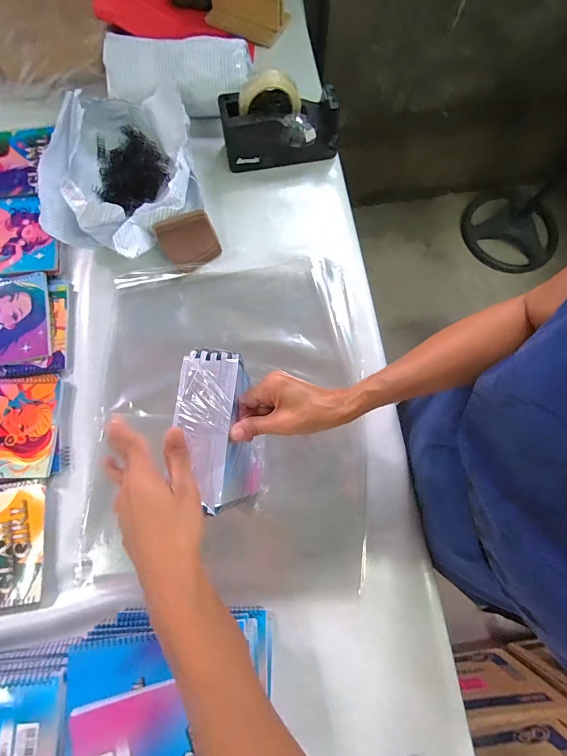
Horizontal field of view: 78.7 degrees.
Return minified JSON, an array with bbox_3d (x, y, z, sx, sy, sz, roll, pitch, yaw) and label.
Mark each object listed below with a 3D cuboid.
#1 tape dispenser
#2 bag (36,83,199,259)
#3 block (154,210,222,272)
[{"bbox_3d":[-0.005,-0.440,0.598,0.199,0.120,0.074,-8,75,-3],"label":"tape dispenser"},{"bbox_3d":[-0.260,-0.344,0.579,0.221,0.092,0.298,-2,75,-1],"label":"bag"},{"bbox_3d":[-0.159,-0.230,0.582,0.087,0.012,0.091,-26,101,-7],"label":"block"}]

